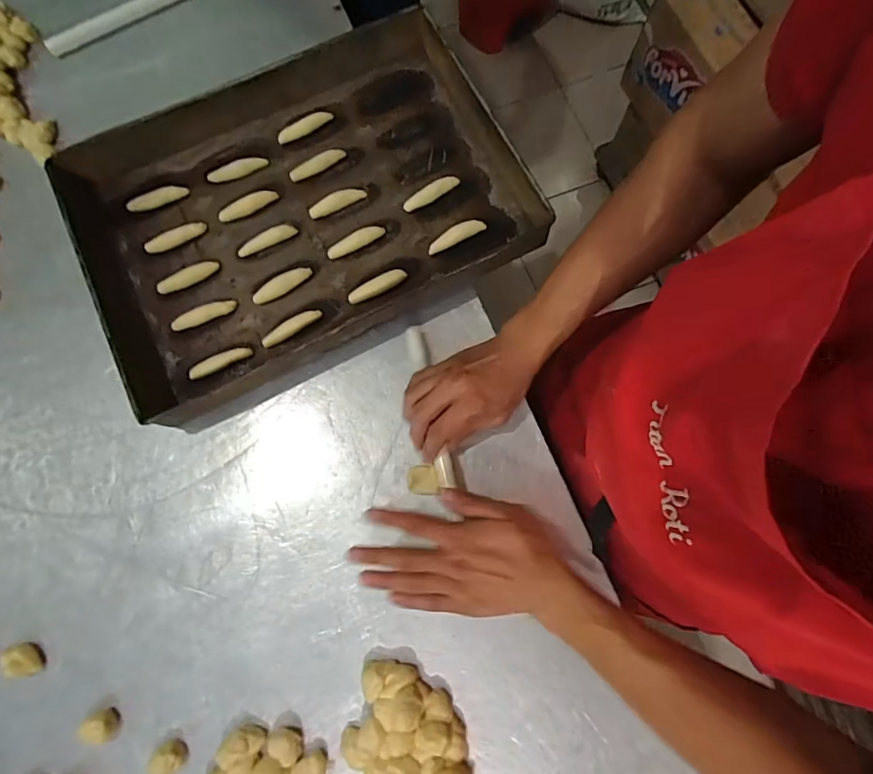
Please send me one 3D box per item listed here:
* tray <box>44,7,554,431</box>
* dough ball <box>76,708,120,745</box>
[{"bbox_3d":[-0.172,-0.235,0.579,0.530,0.059,0.393,-27,79,-5],"label":"tray"},{"bbox_3d":[-0.347,0.351,0.475,0.032,0.021,0.030,0,78,0],"label":"dough ball"}]

